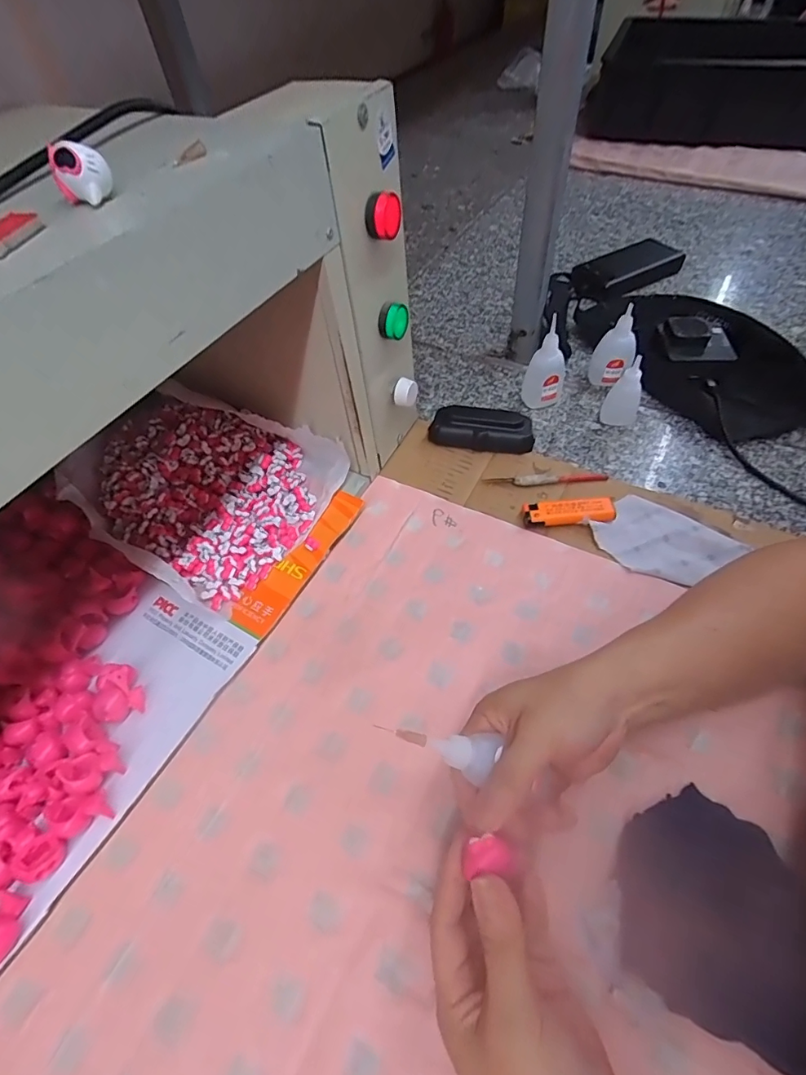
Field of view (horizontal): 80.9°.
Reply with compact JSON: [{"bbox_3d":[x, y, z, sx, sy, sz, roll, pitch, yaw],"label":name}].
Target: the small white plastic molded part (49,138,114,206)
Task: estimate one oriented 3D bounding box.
[{"bbox_3d":[-0.140,-0.160,0.206,0.016,0.020,0.017,23,59,17],"label":"small white plastic molded part"}]

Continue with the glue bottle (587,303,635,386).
[{"bbox_3d":[0.243,-0.217,0.538,0.043,0.089,0.033,19,58,15],"label":"glue bottle"}]

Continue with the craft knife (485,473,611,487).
[{"bbox_3d":[0.142,-0.058,0.468,0.119,0.013,0.016,-2,55,0],"label":"craft knife"}]

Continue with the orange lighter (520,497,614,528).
[{"bbox_3d":[0.154,-0.023,0.437,0.082,0.015,0.023,-2,55,1],"label":"orange lighter"}]

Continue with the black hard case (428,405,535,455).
[{"bbox_3d":[0.083,-0.115,0.503,0.106,0.030,0.037,10,56,9],"label":"black hard case"}]

